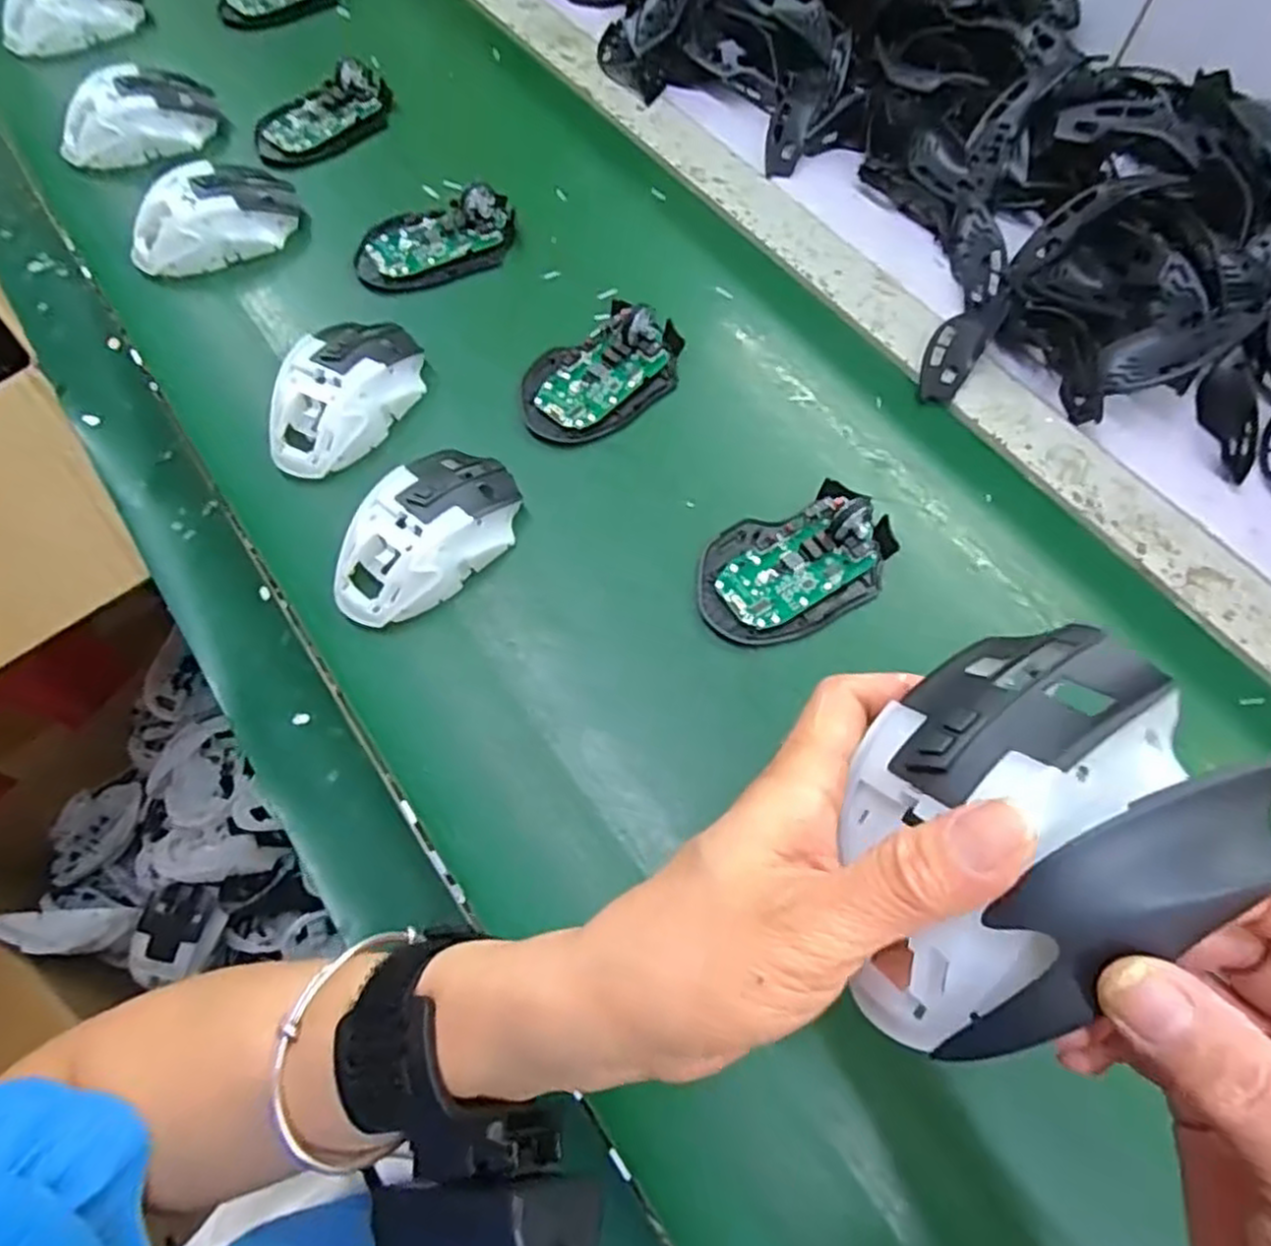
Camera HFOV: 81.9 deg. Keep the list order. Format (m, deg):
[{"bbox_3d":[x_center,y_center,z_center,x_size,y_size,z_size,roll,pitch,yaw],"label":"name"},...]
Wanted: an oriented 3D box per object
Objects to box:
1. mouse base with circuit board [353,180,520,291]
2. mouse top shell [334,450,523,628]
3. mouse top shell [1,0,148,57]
[{"bbox_3d":[-0.141,-0.274,0.517,0.115,0.027,0.057,-24,67,-10],"label":"mouse base with circuit board"},{"bbox_3d":[-0.115,-0.049,0.405,0.061,0.038,0.114,38,71,16],"label":"mouse top shell"},{"bbox_3d":[-0.482,-0.522,0.622,0.115,0.039,0.055,-23,67,-10],"label":"mouse top shell"}]

